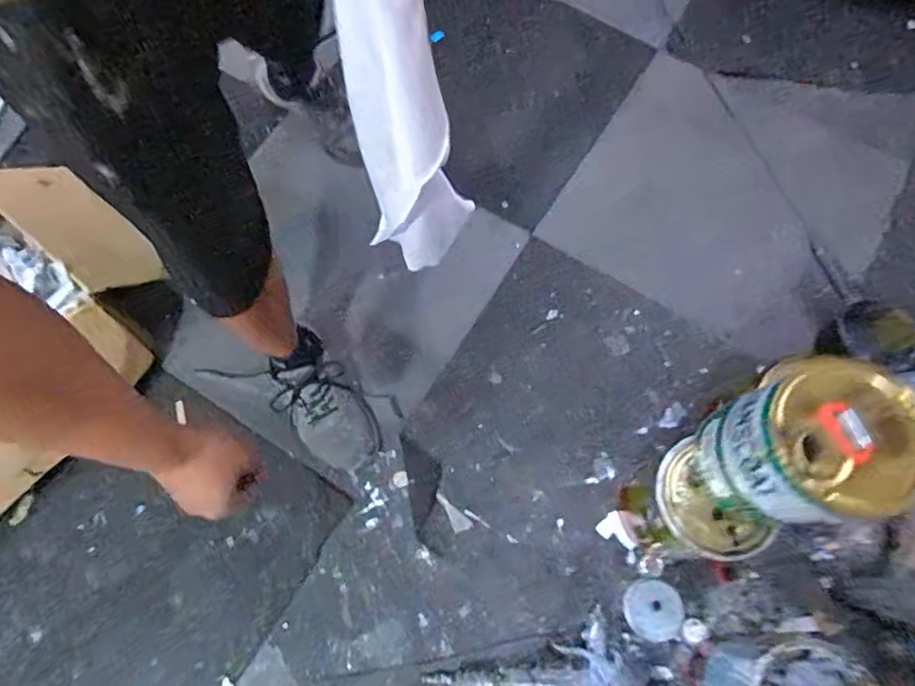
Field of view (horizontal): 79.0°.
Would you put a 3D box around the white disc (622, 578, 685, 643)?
[{"bbox_3d":[0.313,0.427,0.887,0.090,0.005,0.089,1,68,-2],"label":"white disc"}]

